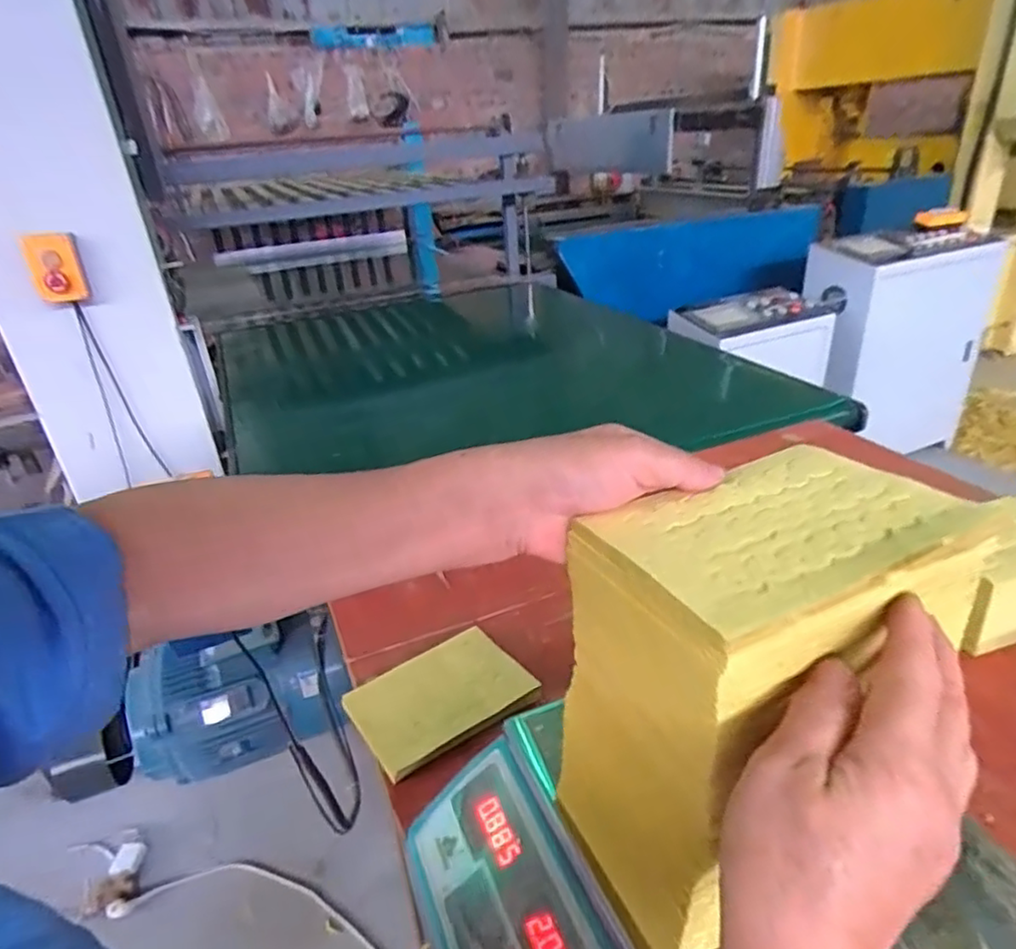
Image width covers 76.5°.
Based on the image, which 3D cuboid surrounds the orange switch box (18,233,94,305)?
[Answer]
[{"bbox_3d":[-0.793,-0.363,1.136,0.079,0.112,0.071,-21,32,-29],"label":"orange switch box"}]

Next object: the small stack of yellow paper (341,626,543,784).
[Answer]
[{"bbox_3d":[-0.065,0.217,0.632,0.159,0.015,0.127,-21,32,-28],"label":"small stack of yellow paper"}]

